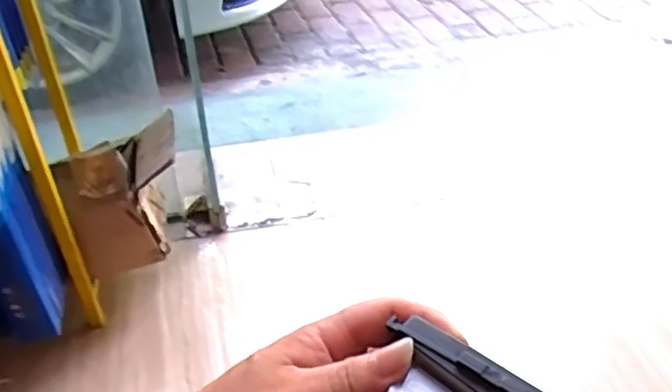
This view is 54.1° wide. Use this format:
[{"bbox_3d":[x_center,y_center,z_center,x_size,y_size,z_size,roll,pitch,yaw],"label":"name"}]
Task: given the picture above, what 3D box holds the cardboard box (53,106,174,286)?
[{"bbox_3d":[-0.335,0.004,1.066,0.170,0.213,0.147,-9,39,-9],"label":"cardboard box"}]

